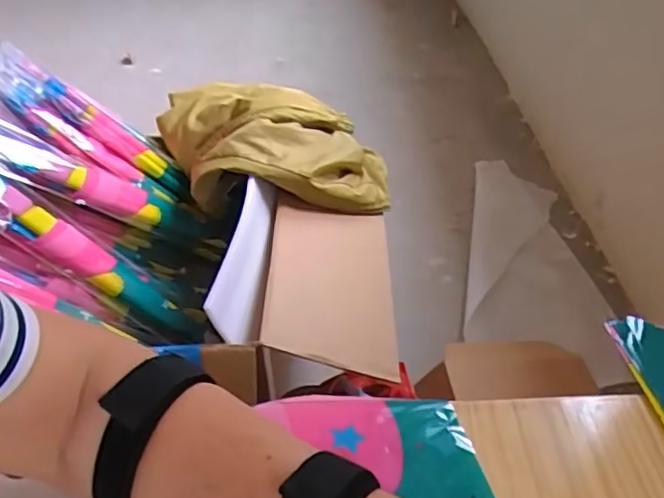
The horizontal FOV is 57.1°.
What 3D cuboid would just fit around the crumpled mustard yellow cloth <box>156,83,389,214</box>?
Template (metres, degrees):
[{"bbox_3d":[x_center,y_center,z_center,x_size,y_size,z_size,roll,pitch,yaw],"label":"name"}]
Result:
[{"bbox_3d":[-0.109,-0.176,1.085,0.412,0.135,0.238,1,41,1],"label":"crumpled mustard yellow cloth"}]

